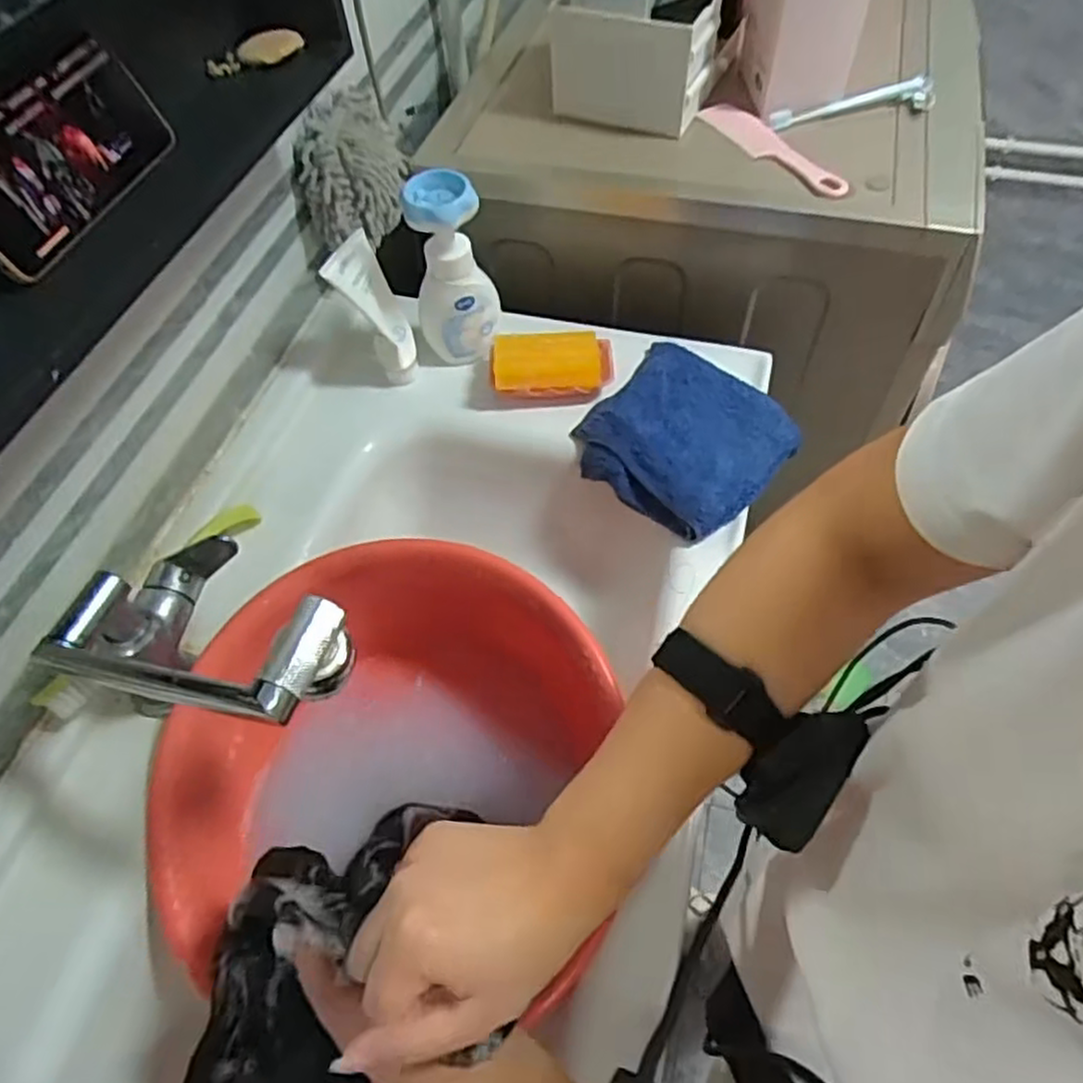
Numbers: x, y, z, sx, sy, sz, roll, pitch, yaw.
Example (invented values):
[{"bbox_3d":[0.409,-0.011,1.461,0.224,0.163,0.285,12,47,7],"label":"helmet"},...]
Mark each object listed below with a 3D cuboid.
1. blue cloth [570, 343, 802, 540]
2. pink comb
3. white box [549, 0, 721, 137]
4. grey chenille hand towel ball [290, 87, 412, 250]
[{"bbox_3d":[0.142,-0.107,0.720,0.190,0.032,0.184,36,65,24],"label":"blue cloth"},{"bbox_3d":[0.256,-0.432,0.791,0.049,0.012,0.207,-31,60,-16],"label":"pink comb"},{"bbox_3d":[0.097,-0.523,0.794,0.169,0.116,0.078,13,58,12],"label":"white box"},{"bbox_3d":[-0.195,-0.389,0.753,0.106,0.126,0.112,-2,56,2],"label":"grey chenille hand towel ball"}]

